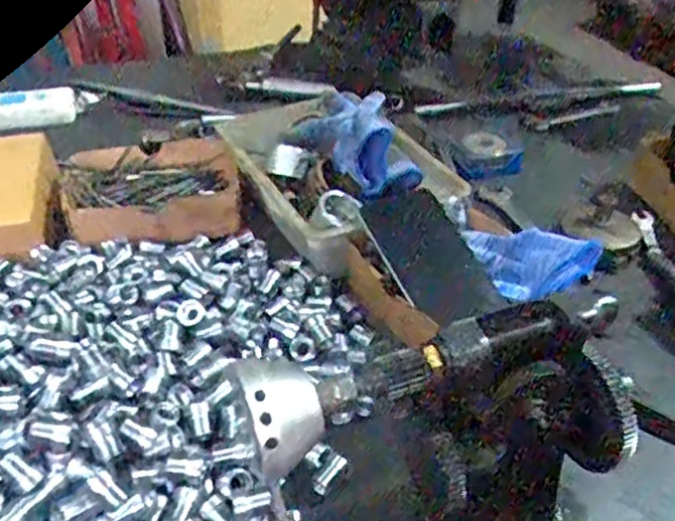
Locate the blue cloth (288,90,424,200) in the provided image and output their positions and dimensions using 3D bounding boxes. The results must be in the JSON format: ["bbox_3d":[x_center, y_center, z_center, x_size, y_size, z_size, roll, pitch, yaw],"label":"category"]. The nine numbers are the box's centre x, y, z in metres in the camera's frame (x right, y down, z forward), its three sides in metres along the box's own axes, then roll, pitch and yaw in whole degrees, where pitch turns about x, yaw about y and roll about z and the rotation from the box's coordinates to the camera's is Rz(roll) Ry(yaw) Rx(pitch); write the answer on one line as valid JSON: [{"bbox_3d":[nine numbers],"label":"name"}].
[{"bbox_3d":[0.021,-0.122,0.678,0.082,0.057,0.177,-18,41,-24],"label":"blue cloth"}]

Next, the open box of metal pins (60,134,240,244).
[{"bbox_3d":[-0.190,-0.077,0.683,0.170,0.037,0.142,-8,37,-11],"label":"open box of metal pins"}]

